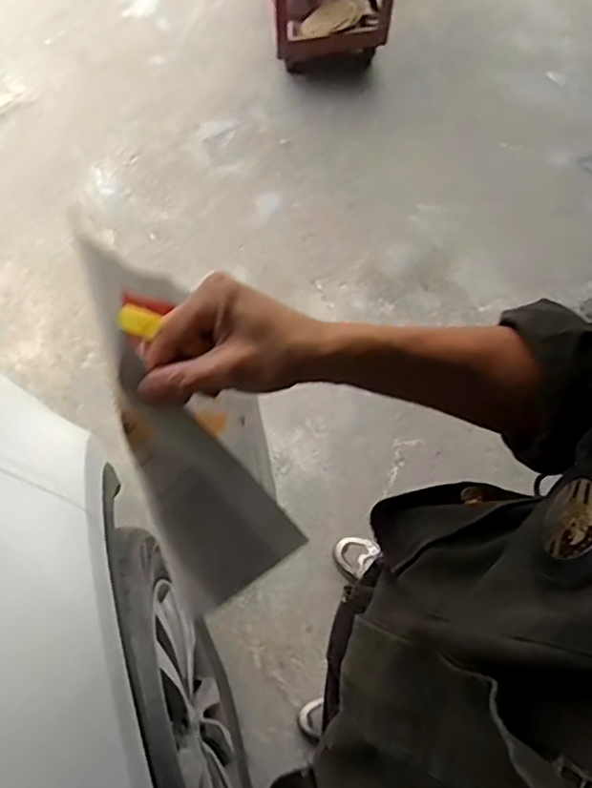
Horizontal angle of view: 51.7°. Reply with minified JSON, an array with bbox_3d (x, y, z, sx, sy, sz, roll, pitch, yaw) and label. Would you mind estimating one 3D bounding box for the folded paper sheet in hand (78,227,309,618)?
[{"bbox_3d":[-0.068,0.022,0.393,0.087,0.022,0.245,-22,104,-5],"label":"folded paper sheet in hand"}]

